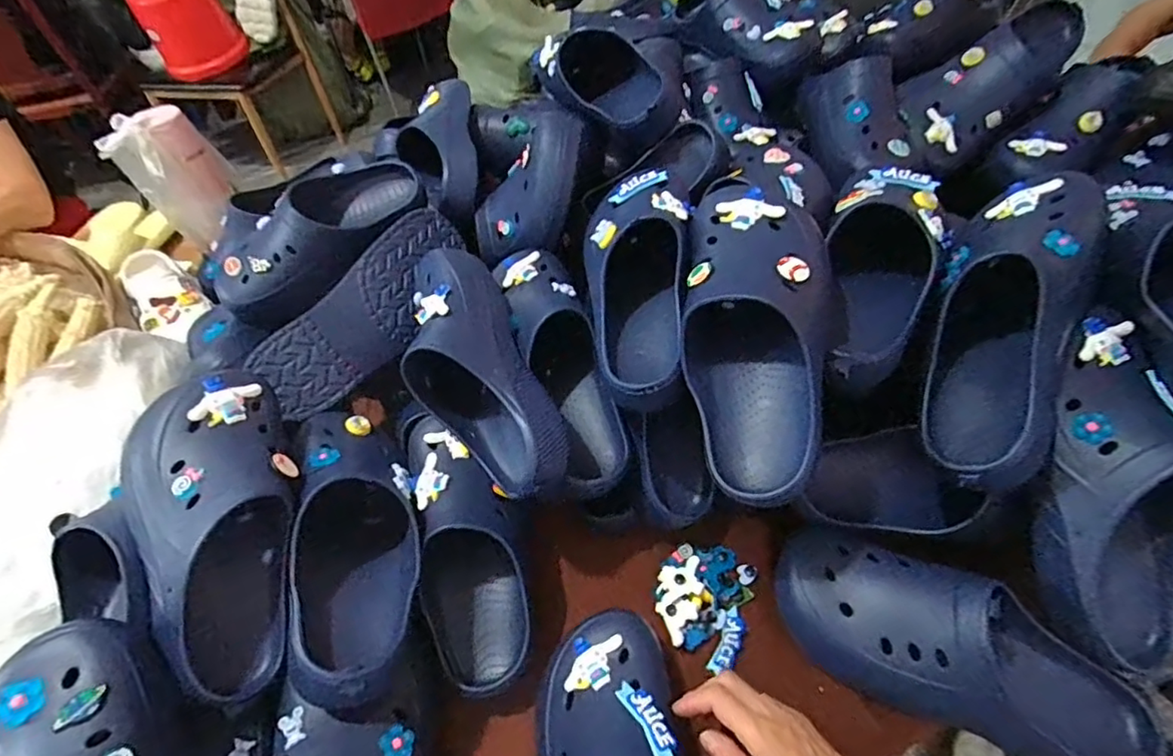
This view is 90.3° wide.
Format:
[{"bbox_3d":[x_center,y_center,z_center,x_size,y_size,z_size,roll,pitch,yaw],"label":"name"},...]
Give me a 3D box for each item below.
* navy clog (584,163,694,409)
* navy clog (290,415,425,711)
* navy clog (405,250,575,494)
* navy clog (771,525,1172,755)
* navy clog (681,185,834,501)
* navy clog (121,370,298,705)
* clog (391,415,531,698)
[{"bbox_3d":[0.047,-0.098,0.558,0.104,0.086,0.270,-1,71,5],"label":"navy clog"},{"bbox_3d":[-0.199,0.134,0.506,0.103,0.096,0.277,-23,51,-13],"label":"navy clog"},{"bbox_3d":[-0.110,-0.011,0.556,0.115,0.081,0.290,-24,68,-14],"label":"navy clog"},{"bbox_3d":[0.304,0.217,0.475,0.296,0.090,0.112,23,55,23],"label":"navy clog"},{"bbox_3d":[0.143,-0.044,0.484,0.127,0.089,0.288,0,76,6],"label":"navy clog"},{"bbox_3d":[-0.288,0.117,0.459,0.114,0.078,0.250,-12,77,-4],"label":"navy clog"},{"bbox_3d":[-0.107,0.148,0.537,0.106,0.081,0.253,-17,76,-9],"label":"clog"}]

